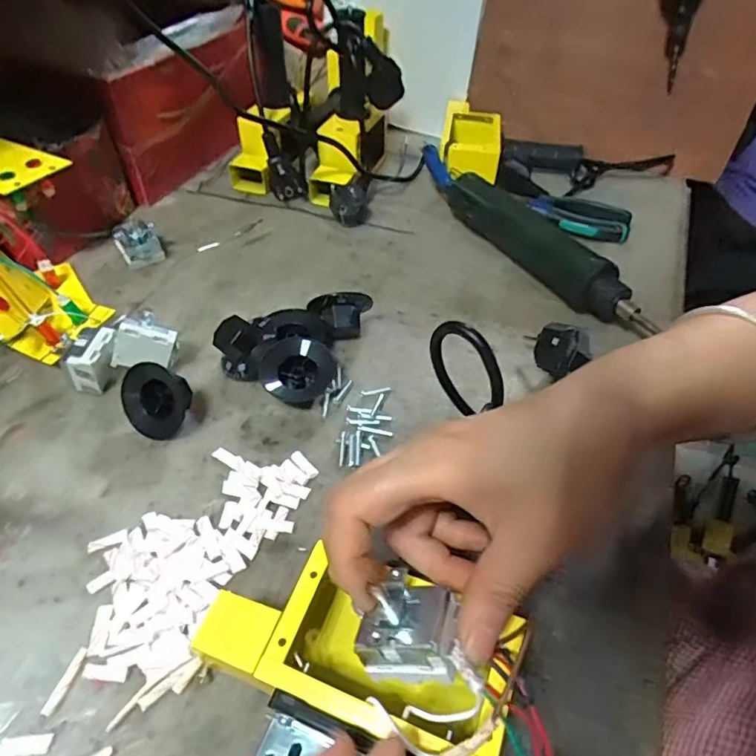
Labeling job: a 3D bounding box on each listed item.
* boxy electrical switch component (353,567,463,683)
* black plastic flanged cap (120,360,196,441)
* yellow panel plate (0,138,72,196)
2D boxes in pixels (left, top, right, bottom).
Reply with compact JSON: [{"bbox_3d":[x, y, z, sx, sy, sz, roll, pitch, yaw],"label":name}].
[{"bbox_3d":[0.013,0.096,0.214,0.035,0.021,0.037,13,47,11],"label":"boxy electrical switch component"},{"bbox_3d":[-0.142,0.013,0.350,0.042,0.047,0.018,15,9,4],"label":"black plastic flanged cap"},{"bbox_3d":[-0.290,-0.163,0.419,0.087,0.008,0.060,23,50,19],"label":"yellow panel plate"}]

